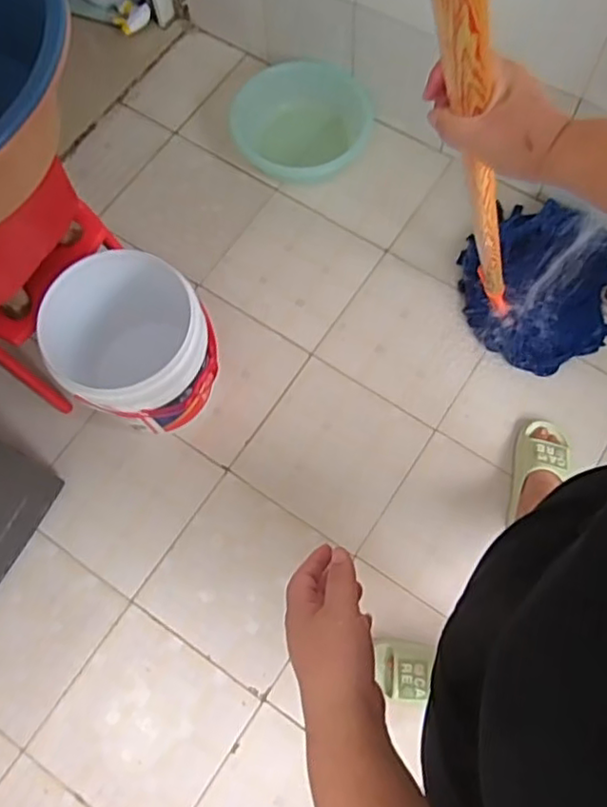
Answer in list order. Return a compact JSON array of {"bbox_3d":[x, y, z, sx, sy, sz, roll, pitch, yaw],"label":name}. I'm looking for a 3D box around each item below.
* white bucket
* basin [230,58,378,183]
[{"bbox_3d":[-0.296,-0.090,1.183,0.254,0.286,0.254,-1,70,3],"label":"white bucket"},{"bbox_3d":[-0.003,-0.642,1.491,0.299,0.093,0.306,0,71,1],"label":"basin"}]

